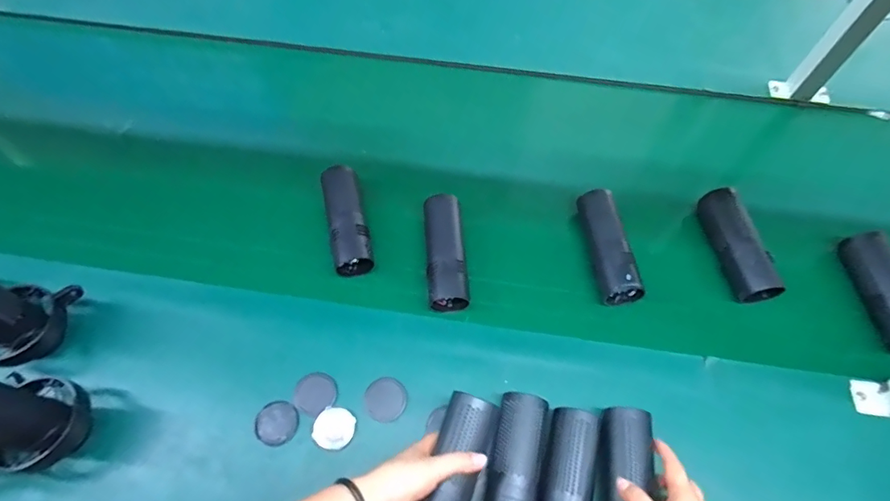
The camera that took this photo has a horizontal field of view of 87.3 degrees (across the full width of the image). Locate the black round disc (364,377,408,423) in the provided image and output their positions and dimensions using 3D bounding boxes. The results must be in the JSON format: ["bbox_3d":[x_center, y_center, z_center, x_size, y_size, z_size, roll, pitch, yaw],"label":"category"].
[{"bbox_3d":[-0.072,0.181,0.565,0.049,0.006,0.049,1,61,-1],"label":"black round disc"}]

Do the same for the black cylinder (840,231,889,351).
[{"bbox_3d":[0.582,0.058,0.621,0.045,0.053,0.169,-1,61,-2],"label":"black cylinder"}]

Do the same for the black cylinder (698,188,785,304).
[{"bbox_3d":[0.404,-0.009,0.647,0.048,0.048,0.170,-8,62,-6],"label":"black cylinder"}]

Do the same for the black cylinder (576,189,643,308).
[{"bbox_3d":[0.228,-0.006,0.660,0.062,0.057,0.168,-3,61,-3],"label":"black cylinder"}]

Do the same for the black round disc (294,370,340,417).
[{"bbox_3d":[-0.157,0.173,0.566,0.050,0.004,0.048,1,61,-1],"label":"black round disc"}]

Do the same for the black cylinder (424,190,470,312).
[{"bbox_3d":[0.000,0.001,0.646,0.057,0.057,0.174,-4,62,-3],"label":"black cylinder"}]

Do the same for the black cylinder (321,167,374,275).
[{"bbox_3d":[-0.141,-0.047,0.665,0.048,0.043,0.161,-12,62,-8],"label":"black cylinder"}]

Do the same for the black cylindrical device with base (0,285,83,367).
[{"bbox_3d":[-0.505,0.069,0.528,0.082,0.166,0.102,8,62,3],"label":"black cylindrical device with base"}]

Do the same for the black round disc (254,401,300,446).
[{"bbox_3d":[-0.199,0.205,0.554,0.048,0.005,0.048,1,61,-1],"label":"black round disc"}]

